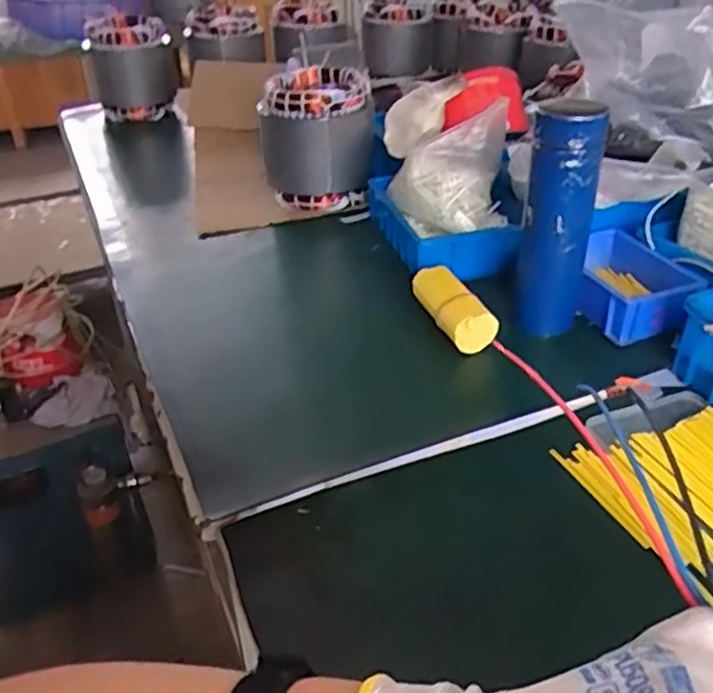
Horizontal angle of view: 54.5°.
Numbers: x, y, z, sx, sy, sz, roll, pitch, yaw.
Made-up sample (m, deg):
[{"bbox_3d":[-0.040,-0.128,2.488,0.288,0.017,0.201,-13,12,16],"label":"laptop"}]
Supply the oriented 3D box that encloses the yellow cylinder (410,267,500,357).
[{"bbox_3d":[0.096,-0.038,0.702,0.046,0.045,0.119,-12,36,-15],"label":"yellow cylinder"}]

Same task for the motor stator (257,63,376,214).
[{"bbox_3d":[-0.053,-0.297,0.974,0.150,0.153,0.150,-3,35,-2],"label":"motor stator"}]

